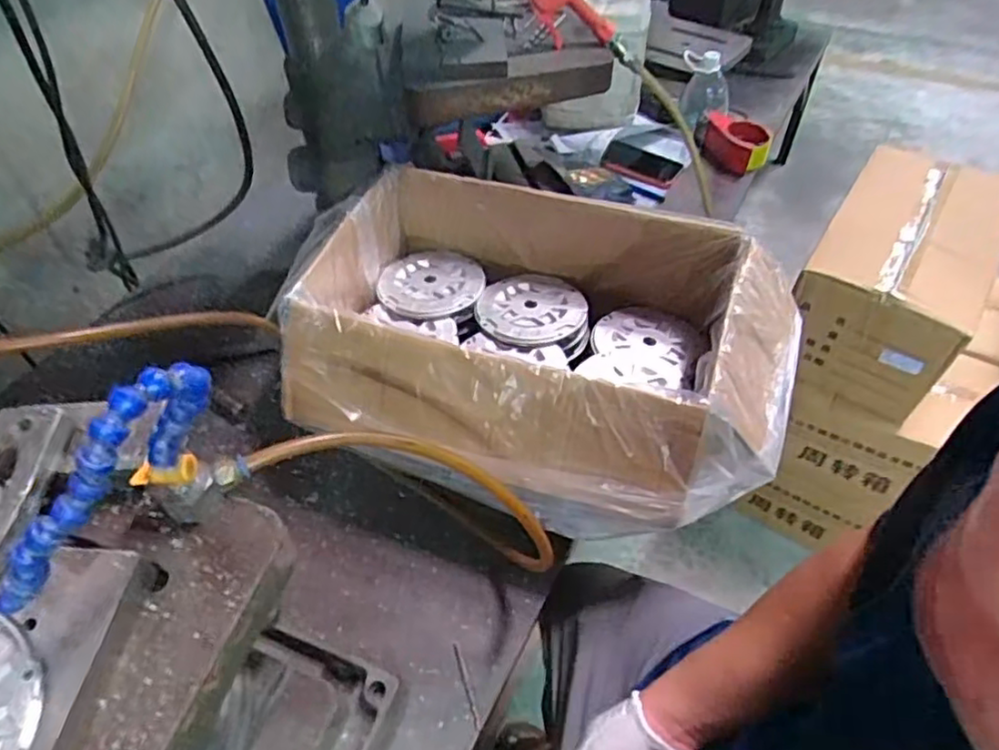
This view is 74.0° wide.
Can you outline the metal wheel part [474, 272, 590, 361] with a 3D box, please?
[{"bbox_3d":[0.044,-0.079,0.847,0.139,0.034,0.139,4,50,6],"label":"metal wheel part"}]

